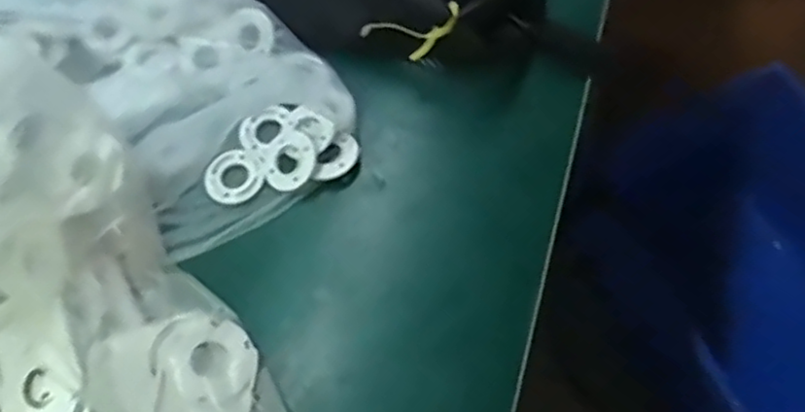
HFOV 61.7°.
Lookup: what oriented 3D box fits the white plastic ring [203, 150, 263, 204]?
[{"bbox_3d":[-0.125,-0.022,0.501,0.042,0.004,0.043,-2,61,3],"label":"white plastic ring"}]

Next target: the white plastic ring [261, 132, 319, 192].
[{"bbox_3d":[-0.084,-0.034,0.495,0.043,0.004,0.043,-7,73,22],"label":"white plastic ring"}]

